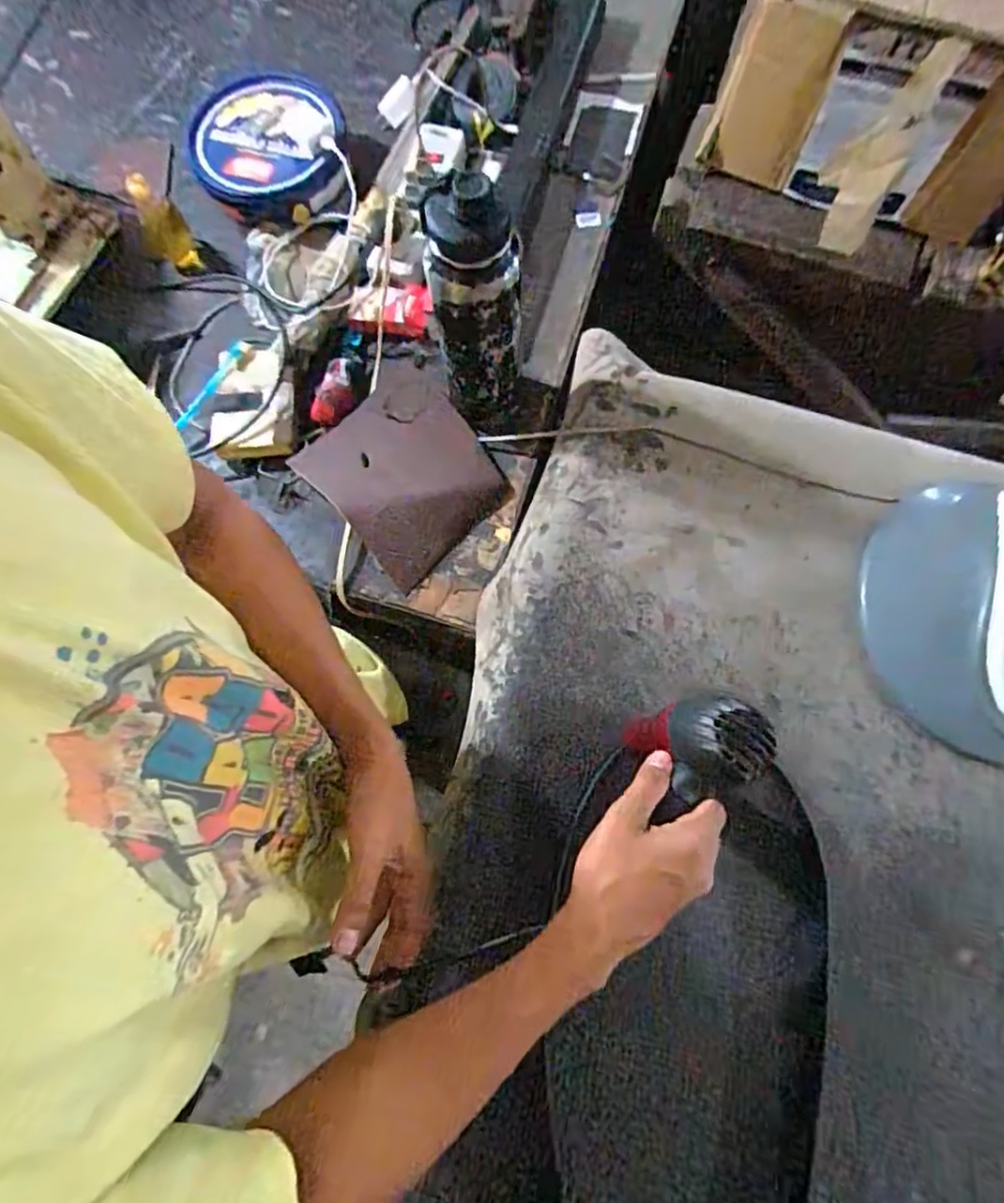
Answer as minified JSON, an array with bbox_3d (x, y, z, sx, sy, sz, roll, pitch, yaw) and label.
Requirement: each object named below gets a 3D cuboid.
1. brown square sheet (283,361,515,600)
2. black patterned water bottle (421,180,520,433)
[{"bbox_3d":[-0.111,-0.158,0.736,0.199,0.019,0.219,-42,80,-9],"label":"brown square sheet"},{"bbox_3d":[-0.023,-0.271,0.619,0.081,0.259,0.066,-2,76,0],"label":"black patterned water bottle"}]

